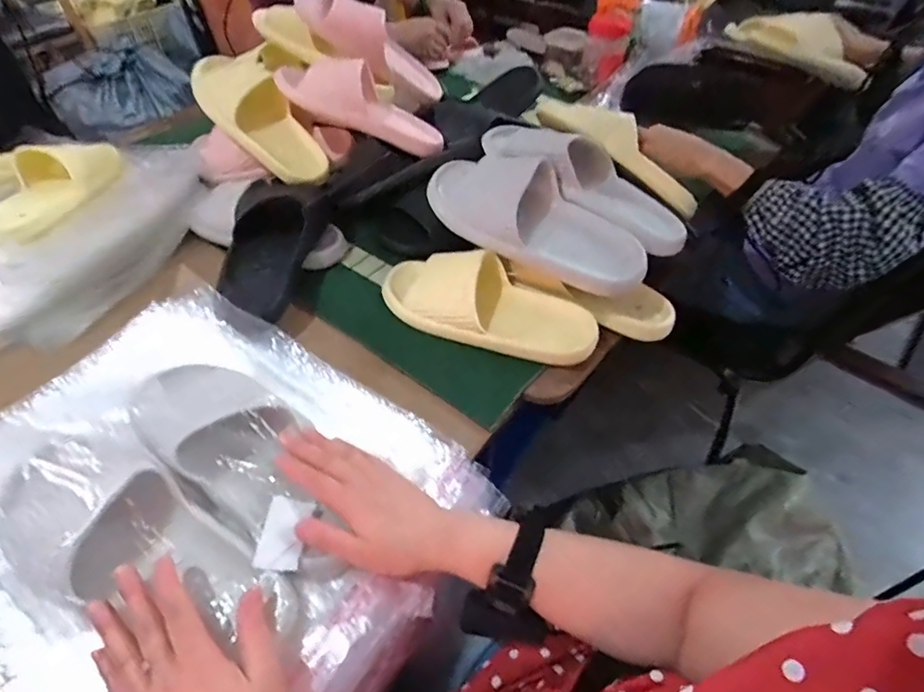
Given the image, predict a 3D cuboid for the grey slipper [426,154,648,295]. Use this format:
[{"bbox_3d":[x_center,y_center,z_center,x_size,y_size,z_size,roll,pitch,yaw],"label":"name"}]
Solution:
[{"bbox_3d":[0.089,-0.151,0.607,0.273,0.083,0.095,28,53,4],"label":"grey slipper"}]

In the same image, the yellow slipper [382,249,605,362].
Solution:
[{"bbox_3d":[0.029,-0.054,0.609,0.267,0.071,0.105,15,50,12],"label":"yellow slipper"}]

